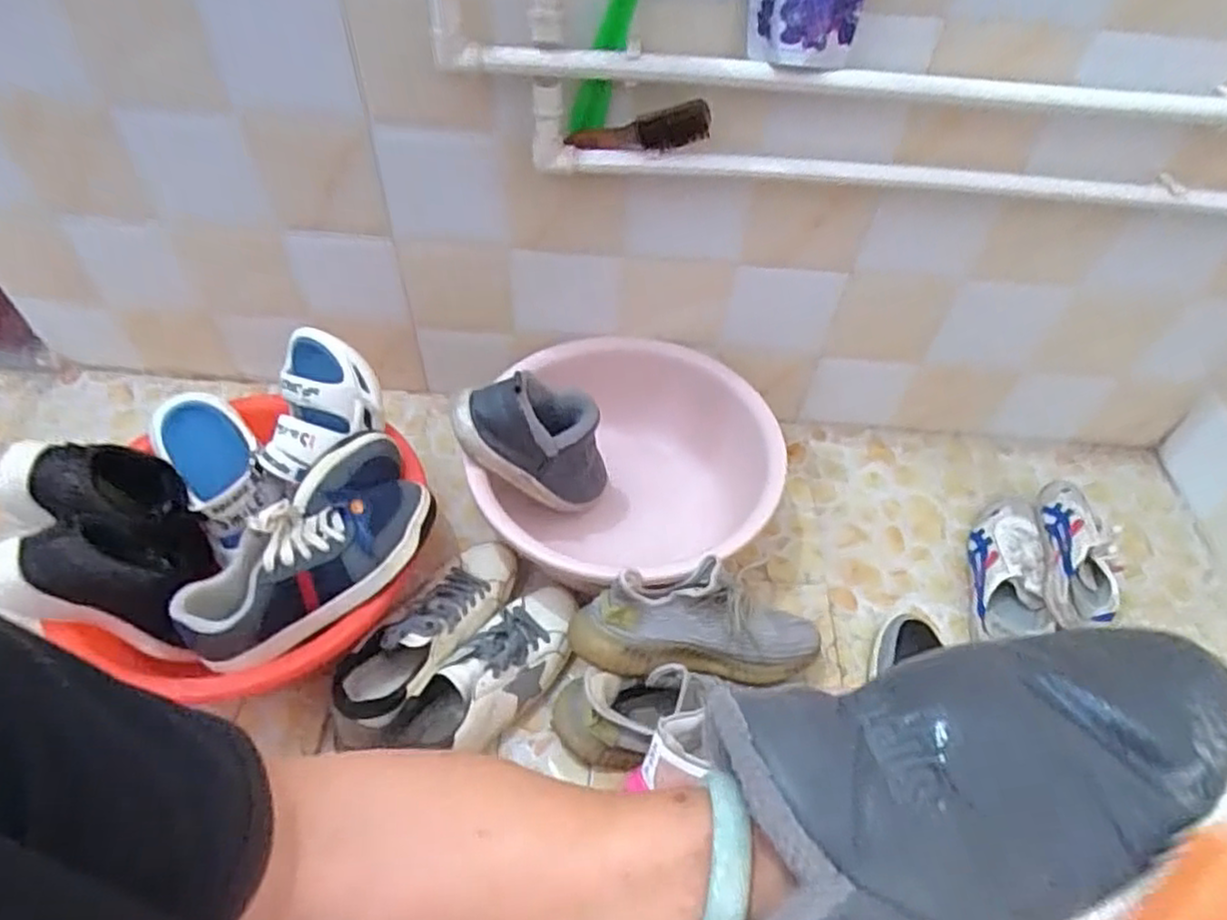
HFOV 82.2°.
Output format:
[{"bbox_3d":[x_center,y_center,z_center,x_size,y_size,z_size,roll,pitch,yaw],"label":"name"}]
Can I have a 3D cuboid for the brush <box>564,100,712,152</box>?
[{"bbox_3d":[0.027,-0.361,0.760,0.152,0.049,0.029,-1,63,14],"label":"brush"}]

